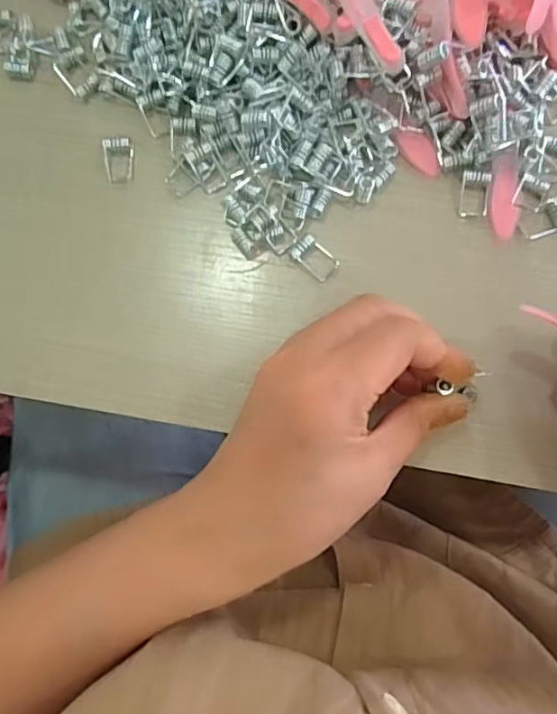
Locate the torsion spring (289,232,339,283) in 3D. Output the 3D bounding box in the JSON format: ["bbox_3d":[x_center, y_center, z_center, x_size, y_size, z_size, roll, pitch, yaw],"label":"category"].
[{"bbox_3d":[0.017,-0.049,0.281,0.024,0.004,0.014,42,89,8],"label":"torsion spring"}]

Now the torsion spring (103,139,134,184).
[{"bbox_3d":[-0.082,-0.102,0.297,0.015,0.007,0.023,-4,83,5],"label":"torsion spring"}]

